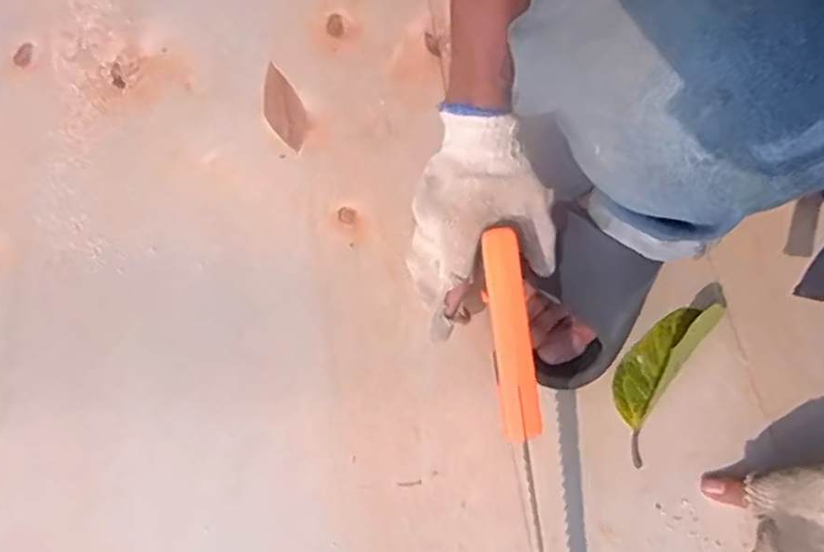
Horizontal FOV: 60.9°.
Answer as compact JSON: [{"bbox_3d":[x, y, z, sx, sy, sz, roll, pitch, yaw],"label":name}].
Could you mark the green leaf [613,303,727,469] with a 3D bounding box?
[{"bbox_3d":[0.199,0.073,0.570,0.050,0.044,0.141,31,64,17],"label":"green leaf"}]

